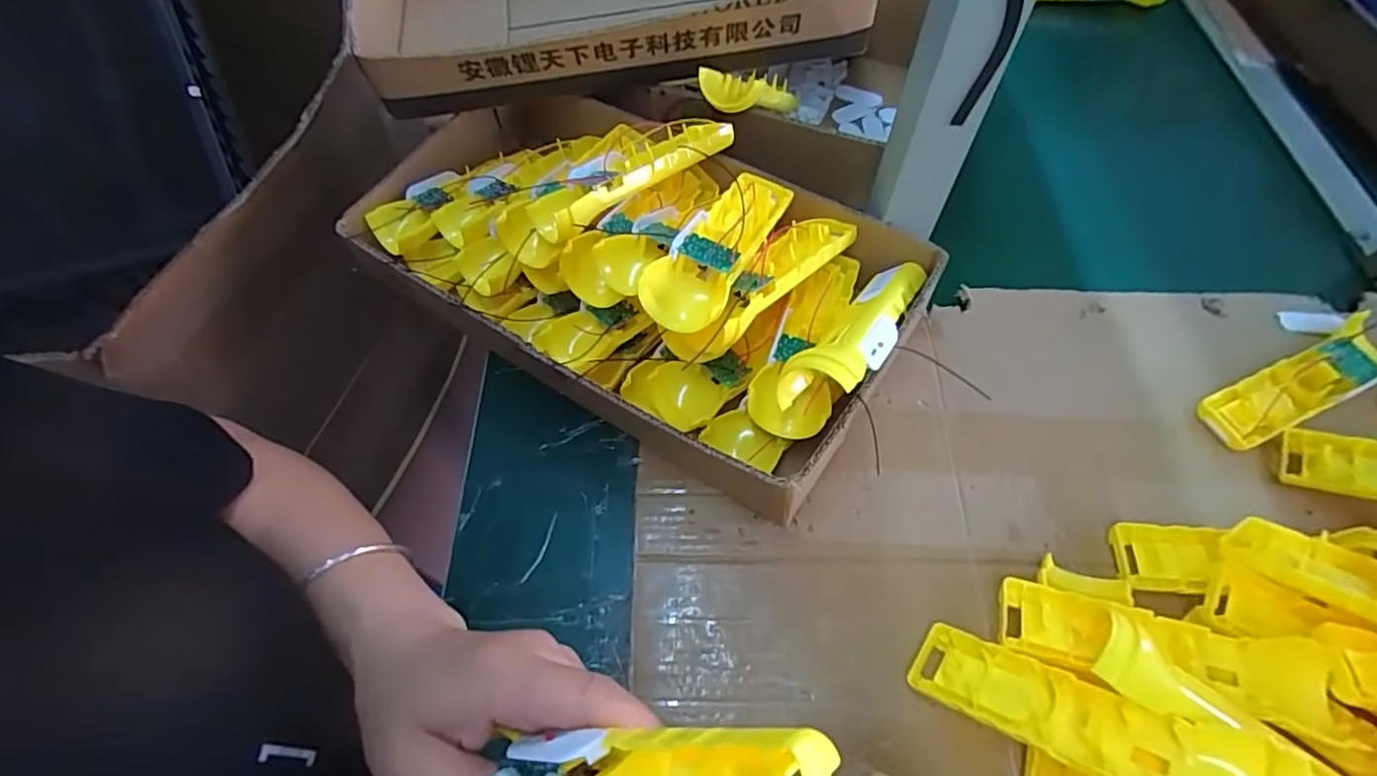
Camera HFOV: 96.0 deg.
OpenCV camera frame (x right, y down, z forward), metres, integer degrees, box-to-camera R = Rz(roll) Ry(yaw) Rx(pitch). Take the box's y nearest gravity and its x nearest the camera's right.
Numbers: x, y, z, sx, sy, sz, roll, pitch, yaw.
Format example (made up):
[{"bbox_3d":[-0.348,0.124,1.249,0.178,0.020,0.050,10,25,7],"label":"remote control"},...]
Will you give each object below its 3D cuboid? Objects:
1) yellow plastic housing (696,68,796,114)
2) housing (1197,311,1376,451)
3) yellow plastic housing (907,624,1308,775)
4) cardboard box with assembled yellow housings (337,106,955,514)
[{"bbox_3d":[0.066,-0.260,0.546,0.048,0.029,0.149,40,37,20],"label":"yellow plastic housing"},{"bbox_3d":[0.454,-0.003,0.460,0.149,0.030,0.046,-22,63,-11],"label":"housing"},{"bbox_3d":[0.197,0.170,0.315,0.164,0.023,0.045,7,53,48],"label":"yellow plastic housing"},{"bbox_3d":[-0.055,-0.107,0.475,0.426,0.123,0.227,30,66,16],"label":"cardboard box with assembled yellow housings"}]

